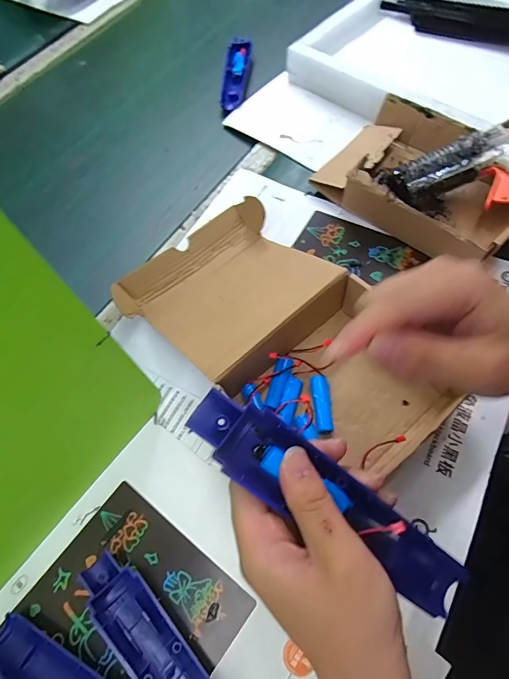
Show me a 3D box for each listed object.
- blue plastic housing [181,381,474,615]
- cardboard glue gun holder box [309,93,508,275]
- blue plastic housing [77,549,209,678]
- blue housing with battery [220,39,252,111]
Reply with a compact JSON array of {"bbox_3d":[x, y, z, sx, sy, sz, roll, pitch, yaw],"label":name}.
[{"bbox_3d":[0.039,0.086,0.222,0.167,0.028,0.037,35,69,0],"label":"blue plastic housing"},{"bbox_3d":[0.194,-0.181,0.467,0.214,0.061,0.154,38,71,20],"label":"cardboard glue gun holder box"},{"bbox_3d":[-0.062,0.224,0.285,0.035,0.022,0.166,-41,68,-17],"label":"blue plastic housing"},{"bbox_3d":[-0.028,-0.400,0.616,0.038,0.026,0.139,4,63,5],"label":"blue housing with battery"}]

